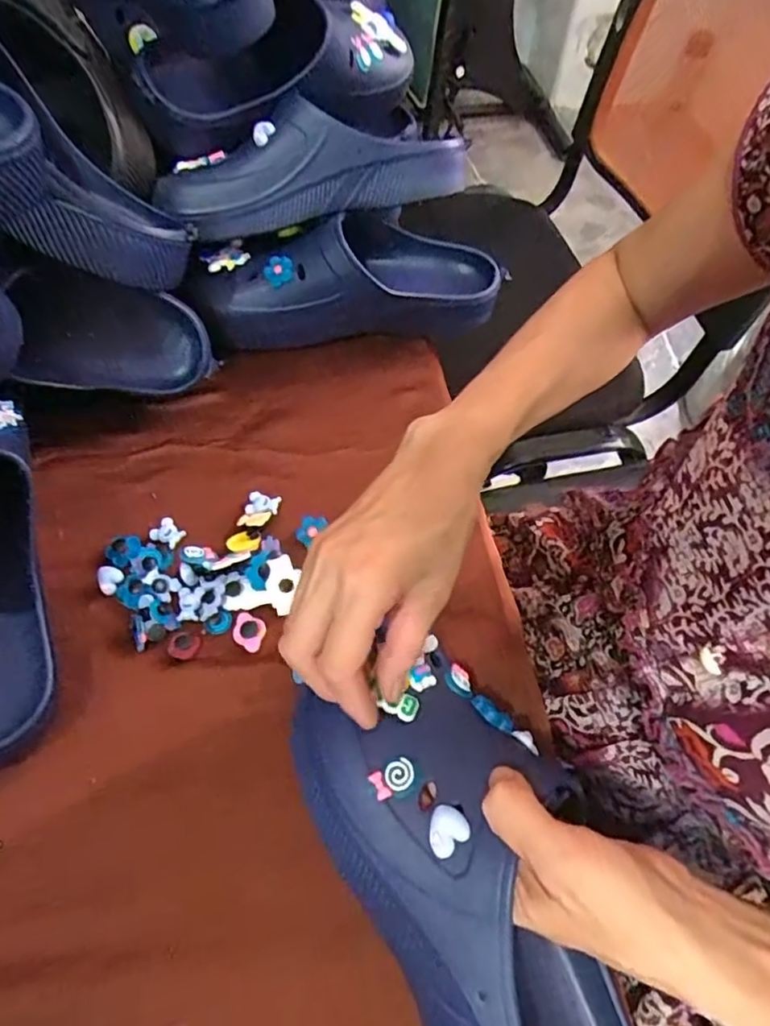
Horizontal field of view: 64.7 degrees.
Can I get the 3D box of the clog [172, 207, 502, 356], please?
[{"bbox_3d":[-0.031,-0.210,0.536,0.267,0.086,0.111,-4,59,-4],"label":"clog"}]

